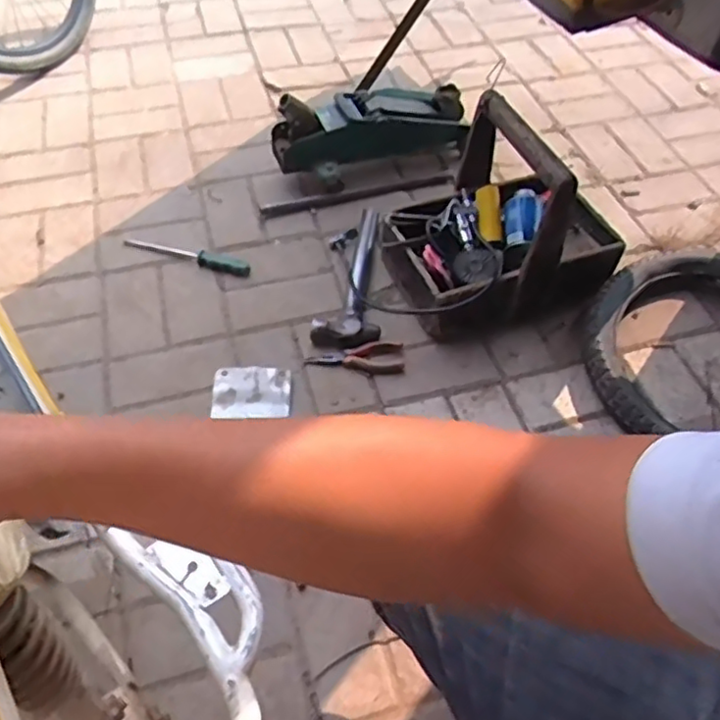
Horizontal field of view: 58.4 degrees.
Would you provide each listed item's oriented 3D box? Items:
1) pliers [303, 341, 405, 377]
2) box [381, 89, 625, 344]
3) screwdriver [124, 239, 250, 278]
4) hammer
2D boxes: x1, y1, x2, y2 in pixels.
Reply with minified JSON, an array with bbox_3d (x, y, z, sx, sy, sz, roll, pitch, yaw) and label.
[{"bbox_3d":[-0.006,0.002,1.018,0.149,0.022,0.054,-6,53,-6],"label":"pliers"},{"bbox_3d":[0.241,-0.226,1.050,0.368,0.303,0.262,-8,55,-9],"label":"box"},{"bbox_3d":[-0.308,-0.191,1.147,0.235,0.024,0.034,15,54,10],"label":"screwdriver"},{"bbox_3d":[-0.009,-0.159,1.118,0.110,0.057,0.313,6,54,1],"label":"hammer"}]

